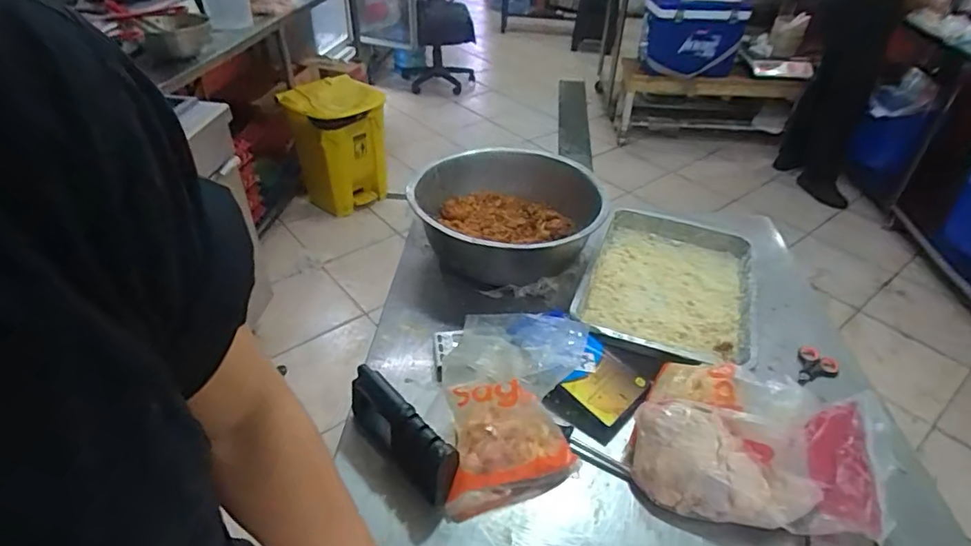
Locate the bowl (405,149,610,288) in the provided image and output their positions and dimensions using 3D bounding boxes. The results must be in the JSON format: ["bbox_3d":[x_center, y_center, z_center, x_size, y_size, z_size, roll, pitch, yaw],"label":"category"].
[{"bbox_3d":[0.033,-0.104,1.035,0.355,0.126,0.312,10,39,9],"label":"bowl"}]

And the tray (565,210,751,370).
[{"bbox_3d":[0.331,0.017,0.987,0.289,0.053,0.373,13,40,13],"label":"tray"}]

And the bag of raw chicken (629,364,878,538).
[{"bbox_3d":[0.332,0.217,0.666,0.273,0.142,0.184,23,43,24],"label":"bag of raw chicken"}]

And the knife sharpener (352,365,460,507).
[{"bbox_3d":[-0.110,0.207,0.697,0.186,0.091,0.038,32,47,31],"label":"knife sharpener"}]

